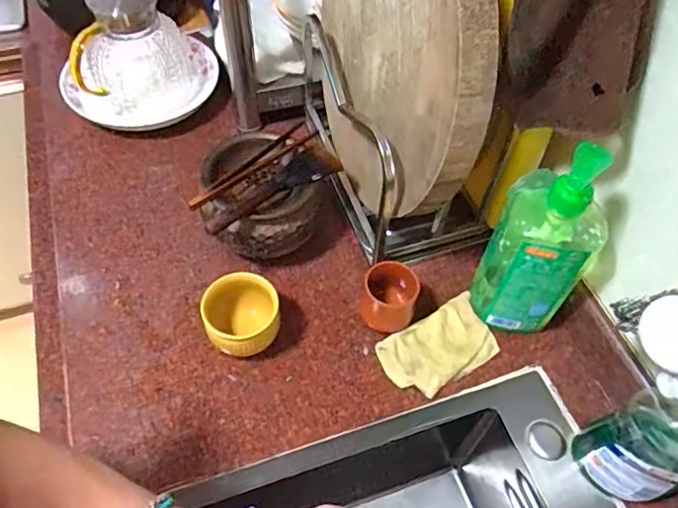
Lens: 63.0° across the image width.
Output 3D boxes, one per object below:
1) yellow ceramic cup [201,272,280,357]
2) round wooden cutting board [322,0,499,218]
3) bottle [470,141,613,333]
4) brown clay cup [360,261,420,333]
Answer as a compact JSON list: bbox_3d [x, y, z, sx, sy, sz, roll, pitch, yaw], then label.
[{"bbox_3d":[-0.106,0.072,0.608,0.078,0.066,0.075,1,56,-2],"label":"yellow ceramic cup"},{"bbox_3d":[0.050,-0.195,0.570,0.047,0.313,0.295,-13,76,-19],"label":"round wooden cutting board"},{"bbox_3d":[0.203,-0.007,0.559,0.092,0.260,0.071,17,57,9],"label":"bottle"},{"bbox_3d":[0.057,0.049,0.626,0.059,0.076,0.049,21,57,11],"label":"brown clay cup"}]

